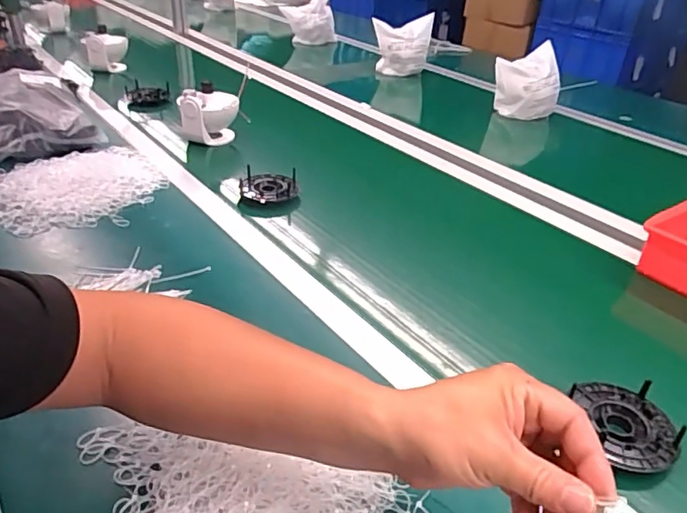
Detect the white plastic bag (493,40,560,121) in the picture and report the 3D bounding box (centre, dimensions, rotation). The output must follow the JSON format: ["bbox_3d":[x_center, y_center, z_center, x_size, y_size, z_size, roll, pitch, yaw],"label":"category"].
[{"bbox_3d":[0.448,-0.417,1.338,0.143,0.146,0.117,23,39,29],"label":"white plastic bag"}]

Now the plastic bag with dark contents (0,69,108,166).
[{"bbox_3d":[-0.610,-0.254,1.017,0.240,0.098,0.263,-22,40,-31],"label":"plastic bag with dark contents"}]

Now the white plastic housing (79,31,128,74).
[{"bbox_3d":[-0.630,-0.541,1.470,0.111,0.097,0.057,-9,35,-15],"label":"white plastic housing"}]

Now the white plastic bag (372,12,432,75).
[{"bbox_3d":[0.176,-0.603,1.589,0.181,0.155,0.050,5,41,26],"label":"white plastic bag"}]

